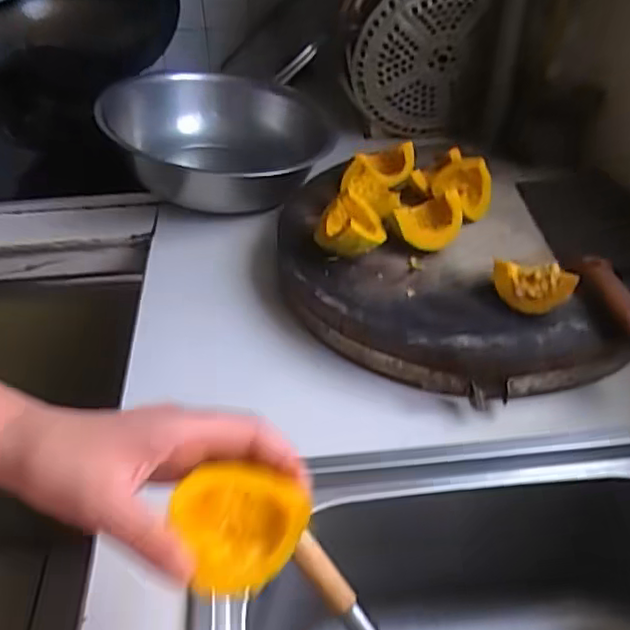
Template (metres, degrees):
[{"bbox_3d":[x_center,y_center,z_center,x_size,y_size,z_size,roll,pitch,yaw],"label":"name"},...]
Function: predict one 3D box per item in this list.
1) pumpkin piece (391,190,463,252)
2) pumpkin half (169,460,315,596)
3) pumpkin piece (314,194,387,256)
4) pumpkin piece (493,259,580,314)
[{"bbox_3d":[0.111,-0.093,0.618,0.071,0.041,0.062,-2,41,0],"label":"pumpkin piece"},{"bbox_3d":[-0.041,0.101,0.297,0.057,0.034,0.059,42,67,-5],"label":"pumpkin half"},{"bbox_3d":[0.034,-0.080,0.596,0.064,0.047,0.057,0,41,1],"label":"pumpkin piece"},{"bbox_3d":[0.185,-0.023,0.529,0.067,0.043,0.022,22,46,25],"label":"pumpkin piece"}]

